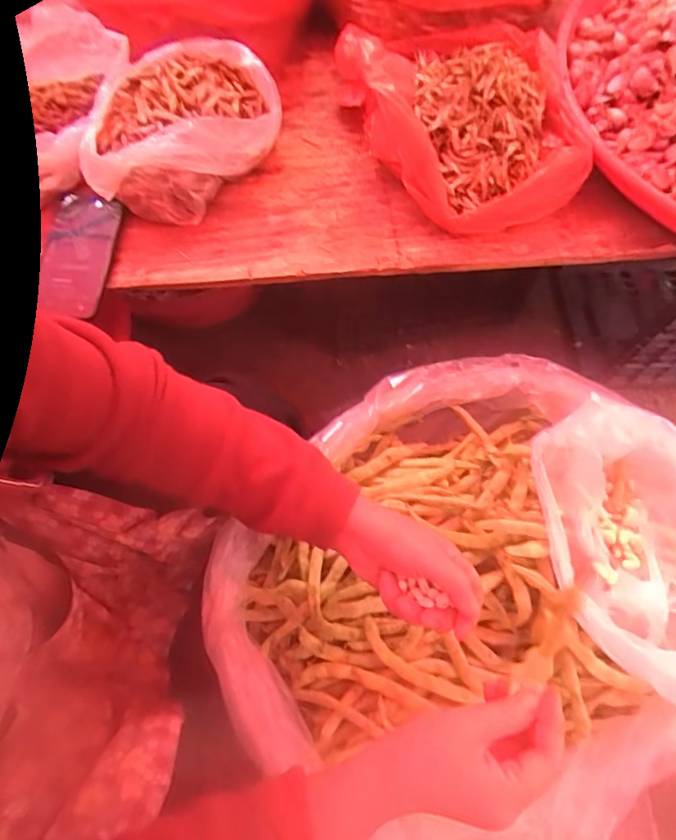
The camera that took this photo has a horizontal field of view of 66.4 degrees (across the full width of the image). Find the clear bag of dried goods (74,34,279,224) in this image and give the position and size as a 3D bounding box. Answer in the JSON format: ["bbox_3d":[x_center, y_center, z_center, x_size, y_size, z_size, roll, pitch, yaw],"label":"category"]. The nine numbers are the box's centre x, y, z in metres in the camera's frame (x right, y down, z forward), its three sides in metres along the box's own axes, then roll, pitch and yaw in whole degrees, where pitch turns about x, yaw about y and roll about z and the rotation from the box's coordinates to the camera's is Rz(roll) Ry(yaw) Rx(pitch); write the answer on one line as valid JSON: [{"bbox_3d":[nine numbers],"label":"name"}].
[{"bbox_3d":[-0.182,-0.355,0.634,0.212,0.073,0.216,-3,66,-1],"label":"clear bag of dried goods"}]

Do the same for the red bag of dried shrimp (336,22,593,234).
[{"bbox_3d":[0.164,-0.377,0.628,0.236,0.079,0.305,-20,68,-8],"label":"red bag of dried shrimp"}]

